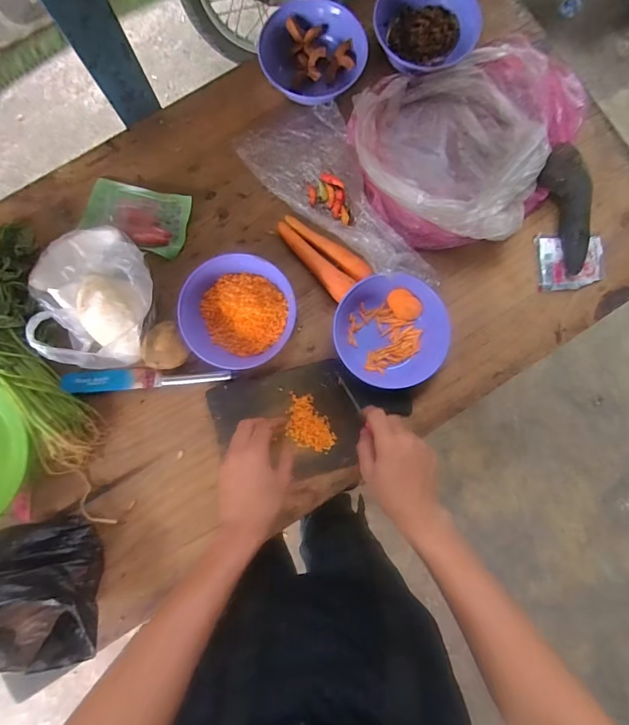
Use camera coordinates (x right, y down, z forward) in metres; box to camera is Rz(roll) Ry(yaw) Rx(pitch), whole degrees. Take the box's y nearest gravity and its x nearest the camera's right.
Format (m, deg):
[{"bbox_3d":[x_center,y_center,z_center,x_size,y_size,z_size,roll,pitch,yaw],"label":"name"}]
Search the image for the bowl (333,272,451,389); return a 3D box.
[{"bbox_3d":[0.100,-0.040,0.549,0.143,0.062,0.137,0,88,-4],"label":"bowl"}]

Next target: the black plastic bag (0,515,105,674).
[{"bbox_3d":[-0.344,0.271,0.487,0.176,0.079,0.145,-7,89,-4],"label":"black plastic bag"}]

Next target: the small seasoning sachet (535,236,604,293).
[{"bbox_3d":[0.367,-0.141,0.598,0.093,0.012,0.076,-2,88,-4],"label":"small seasoning sachet"}]

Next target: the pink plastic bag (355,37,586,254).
[{"bbox_3d":[0.227,-0.302,0.573,0.322,0.094,0.251,-25,90,-4],"label":"pink plastic bag"}]

